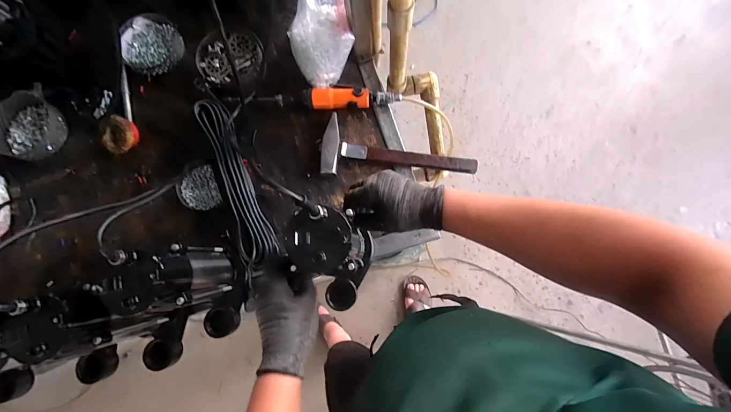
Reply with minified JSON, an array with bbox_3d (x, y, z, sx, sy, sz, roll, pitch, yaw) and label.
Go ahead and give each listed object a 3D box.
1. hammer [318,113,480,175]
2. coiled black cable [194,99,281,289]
[{"bbox_3d":[0.067,-0.114,0.649,0.302,0.026,0.113,2,81,3],"label":"hammer"},{"bbox_3d":[-0.251,-0.050,0.620,0.066,0.031,0.336,-22,81,-1],"label":"coiled black cable"}]

